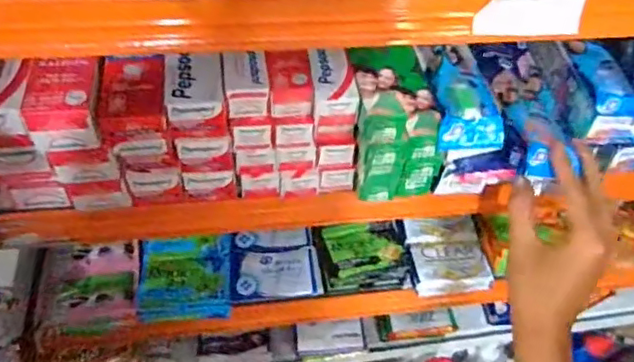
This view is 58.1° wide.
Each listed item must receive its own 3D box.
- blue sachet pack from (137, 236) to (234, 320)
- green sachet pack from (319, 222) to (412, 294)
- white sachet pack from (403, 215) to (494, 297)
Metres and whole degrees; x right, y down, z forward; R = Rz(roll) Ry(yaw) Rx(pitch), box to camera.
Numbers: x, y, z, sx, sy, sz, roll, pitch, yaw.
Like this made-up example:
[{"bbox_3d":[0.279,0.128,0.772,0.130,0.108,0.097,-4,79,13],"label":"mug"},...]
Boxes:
[{"bbox_3d":[-0.147,0.108,0.641,0.101,0.033,0.092,-3,51,-7],"label":"blue sachet pack"},{"bbox_3d":[0.057,0.087,0.667,0.099,0.038,0.079,-2,51,-7],"label":"green sachet pack"},{"bbox_3d":[0.155,0.085,0.683,0.087,0.029,0.100,-3,51,-7],"label":"white sachet pack"}]

